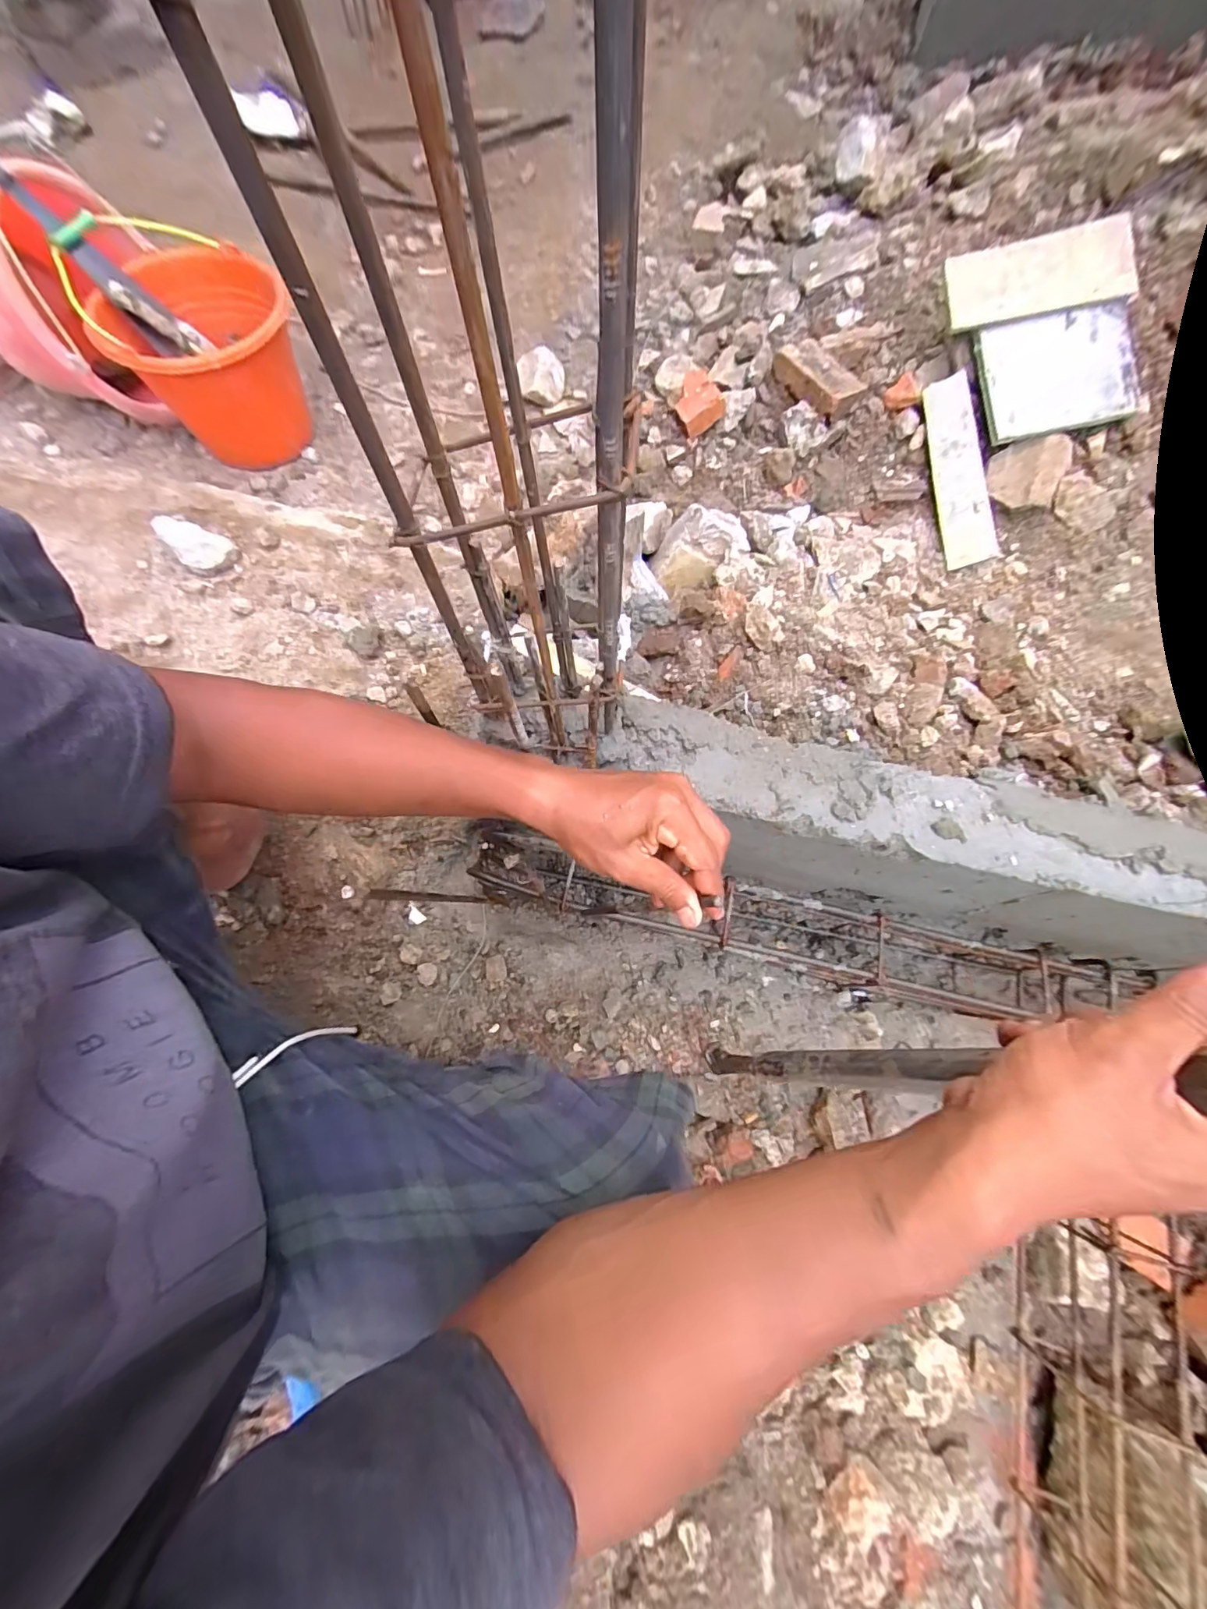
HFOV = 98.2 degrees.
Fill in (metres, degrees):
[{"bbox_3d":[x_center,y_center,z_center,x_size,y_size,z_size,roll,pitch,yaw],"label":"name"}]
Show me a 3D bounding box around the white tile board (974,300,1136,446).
[{"bbox_3d":[0.736,-0.700,0.851,0.233,0.013,0.168,-9,101,4],"label":"white tile board"}]

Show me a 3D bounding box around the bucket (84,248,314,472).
[{"bbox_3d":[-0.623,-0.715,0.863,0.246,0.223,0.260,1,72,-2],"label":"bucket"}]

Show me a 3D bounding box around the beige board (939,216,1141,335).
[{"bbox_3d":[0.685,-0.828,0.818,0.288,0.021,0.101,-10,112,1],"label":"beige board"}]

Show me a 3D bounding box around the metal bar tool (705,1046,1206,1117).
[{"bbox_3d":[0.180,0.183,0.365,0.017,0.410,0.021,-14,72,-25],"label":"metal bar tool"}]

